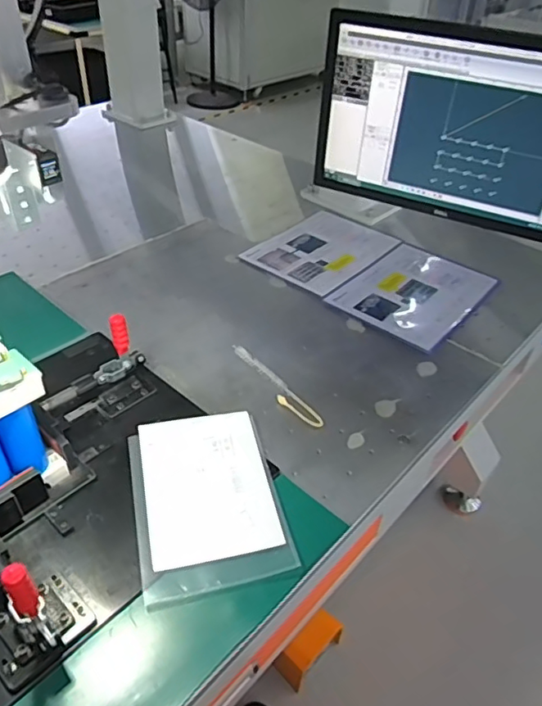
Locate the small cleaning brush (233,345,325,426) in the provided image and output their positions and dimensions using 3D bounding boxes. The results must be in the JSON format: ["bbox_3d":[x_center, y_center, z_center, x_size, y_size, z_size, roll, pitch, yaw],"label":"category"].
[{"bbox_3d":[0.008,0.046,0.816,0.029,0.009,0.188,-28,55,-27],"label":"small cleaning brush"}]

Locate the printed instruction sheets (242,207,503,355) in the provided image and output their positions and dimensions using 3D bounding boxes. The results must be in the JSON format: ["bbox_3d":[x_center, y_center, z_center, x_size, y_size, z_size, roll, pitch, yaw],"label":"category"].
[{"bbox_3d":[0.194,-0.167,1.094,0.422,0.012,0.312,30,47,28],"label":"printed instruction sheets"}]

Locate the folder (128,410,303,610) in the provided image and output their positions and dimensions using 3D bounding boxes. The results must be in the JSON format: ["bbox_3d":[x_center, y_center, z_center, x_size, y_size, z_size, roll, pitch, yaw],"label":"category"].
[{"bbox_3d":[-0.078,0.170,0.669,0.167,0.011,0.238,-9,43,-12],"label":"folder"}]

